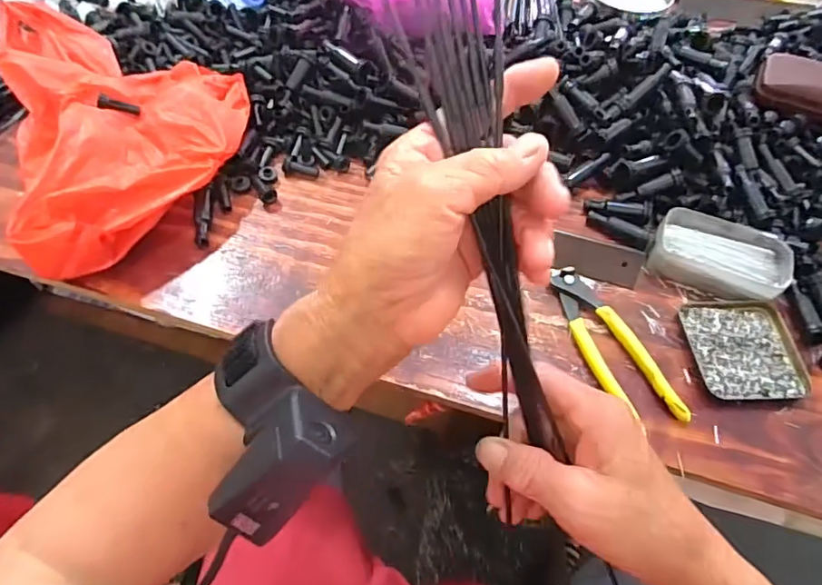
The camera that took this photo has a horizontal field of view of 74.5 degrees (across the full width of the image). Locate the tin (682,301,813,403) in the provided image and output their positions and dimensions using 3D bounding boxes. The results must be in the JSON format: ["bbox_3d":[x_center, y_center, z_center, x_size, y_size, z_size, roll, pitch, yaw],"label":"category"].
[{"bbox_3d":[0.302,0.050,0.494,0.098,0.008,0.098,-1,61,-4],"label":"tin"}]

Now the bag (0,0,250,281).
[{"bbox_3d":[-0.273,-0.173,0.541,0.214,0.084,0.299,-17,62,-12],"label":"bag"}]

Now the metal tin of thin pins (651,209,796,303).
[{"bbox_3d":[0.303,-0.041,0.532,0.122,0.032,0.076,19,58,9],"label":"metal tin of thin pins"}]

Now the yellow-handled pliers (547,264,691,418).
[{"bbox_3d":[0.177,0.044,0.485,0.051,0.014,0.166,-18,64,-13],"label":"yellow-handled pliers"}]

